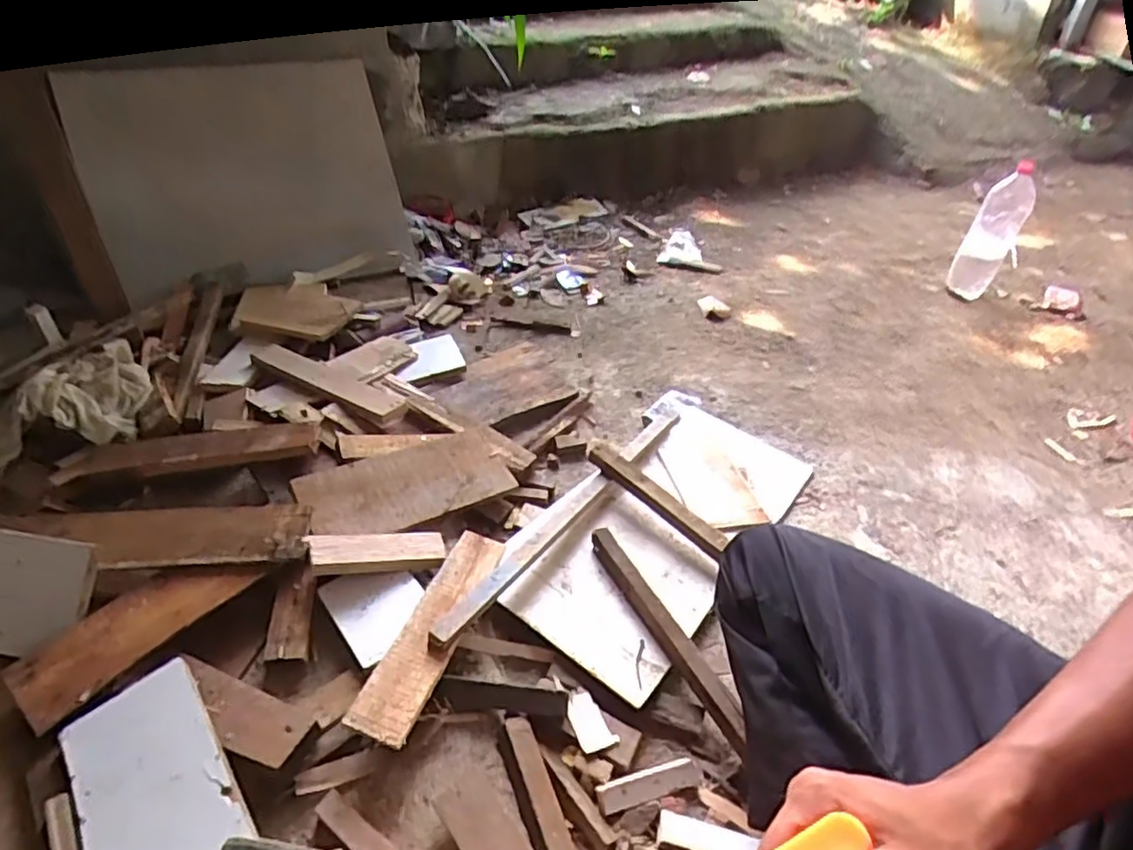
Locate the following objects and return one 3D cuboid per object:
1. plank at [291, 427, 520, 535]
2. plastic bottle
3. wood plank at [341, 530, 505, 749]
[{"bbox_3d":[-0.220,0.077,0.915,0.289,0.021,0.130,-14,55,-36],"label":"plank"},{"bbox_3d":[1.002,-0.448,1.522,0.099,0.292,0.109,27,45,29],"label":"plastic bottle"},{"bbox_3d":[-0.151,0.225,0.743,0.069,0.020,0.284,12,34,10],"label":"wood plank"}]

